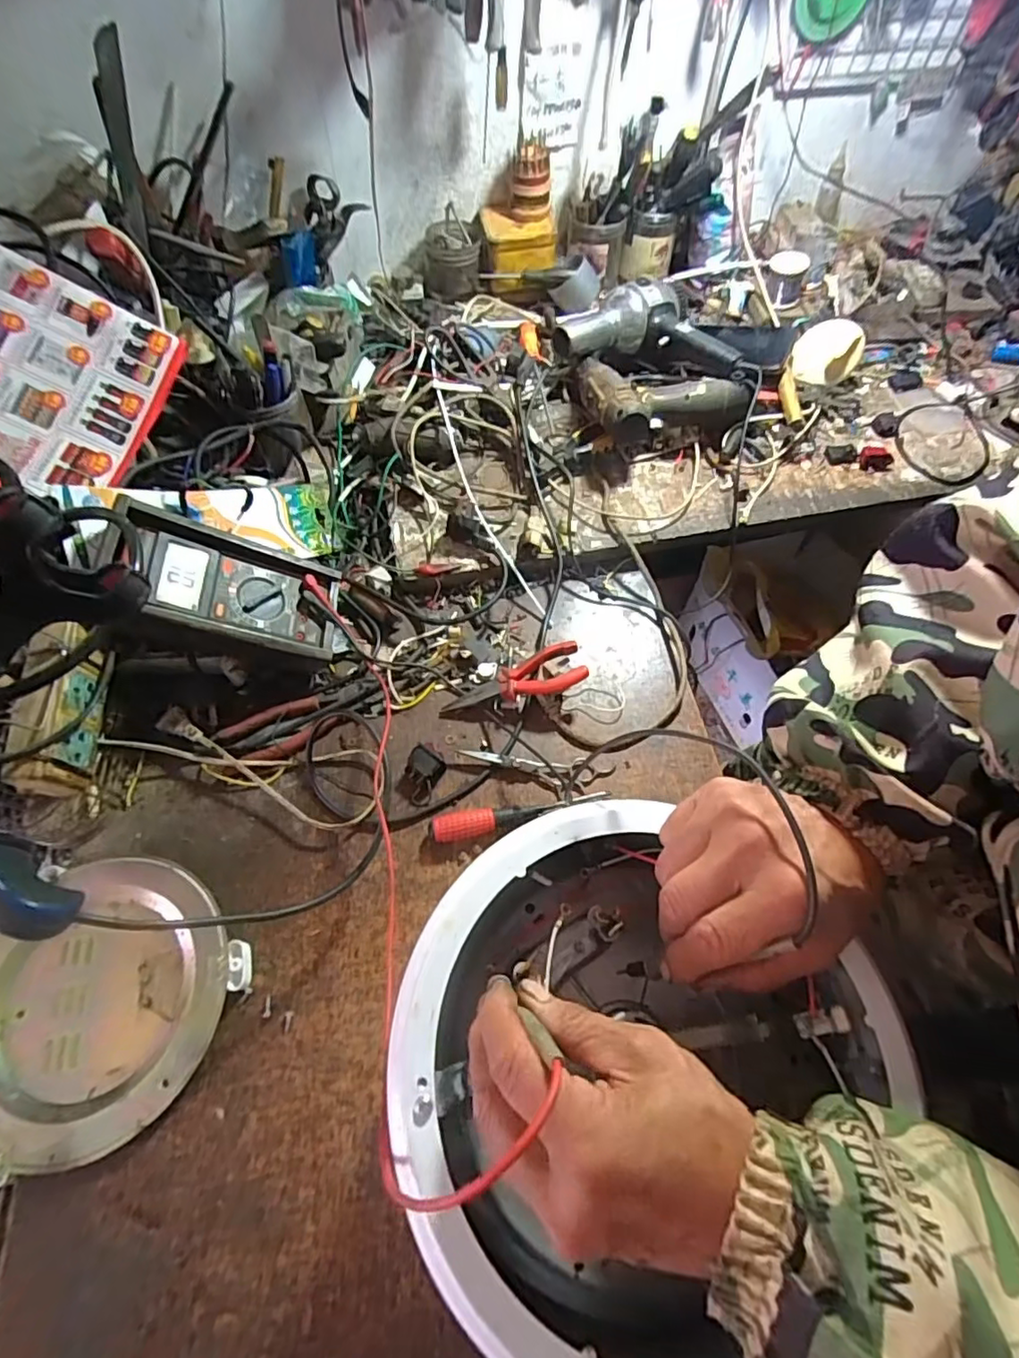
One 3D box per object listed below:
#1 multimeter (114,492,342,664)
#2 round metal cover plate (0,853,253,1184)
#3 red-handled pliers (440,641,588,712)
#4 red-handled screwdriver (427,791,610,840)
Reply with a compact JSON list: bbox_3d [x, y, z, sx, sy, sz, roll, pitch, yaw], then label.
[{"bbox_3d":[-0.252,-0.085,0.541,0.187,0.031,0.098,15,70,-33],"label":"multimeter"},{"bbox_3d":[-0.319,0.241,0.451,0.198,0.027,0.199,0,63,-1],"label":"round metal cover plate"},{"bbox_3d":[0.003,0.000,0.583,0.137,0.033,0.048,-12,64,-7],"label":"red-handled pliers"},{"bbox_3d":[0.011,0.121,0.525,0.161,0.021,0.024,-8,63,-5],"label":"red-handled screwdriver"}]

